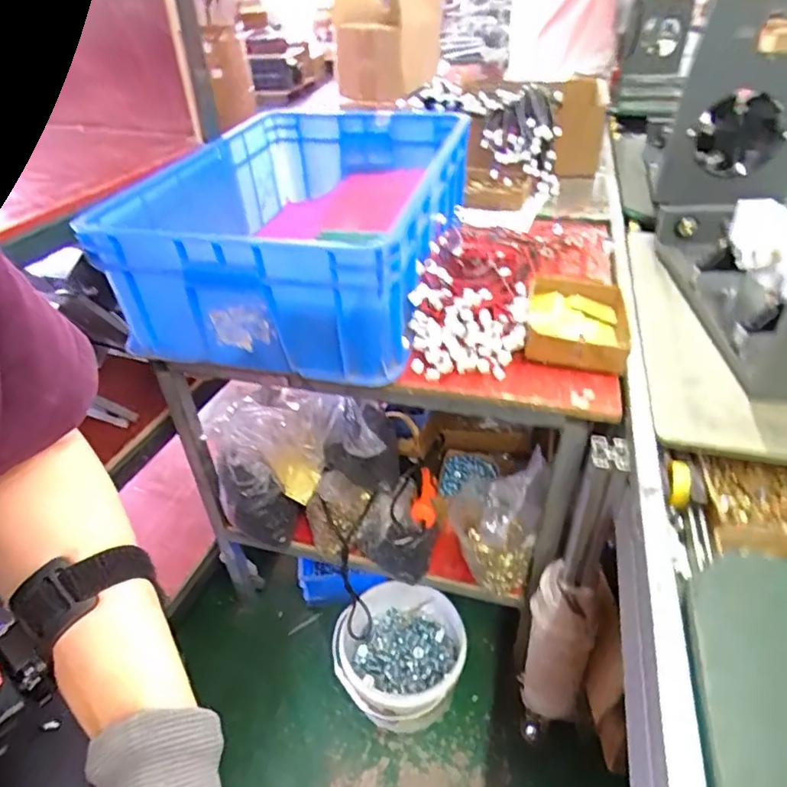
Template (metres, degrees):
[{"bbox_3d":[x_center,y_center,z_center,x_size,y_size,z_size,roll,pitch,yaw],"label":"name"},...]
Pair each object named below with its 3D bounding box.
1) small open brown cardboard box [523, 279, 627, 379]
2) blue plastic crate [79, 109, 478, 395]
[{"bbox_3d":[0.262,-0.103,0.793,0.138,0.046,0.178,7,39,13],"label":"small open brown cardboard box"},{"bbox_3d":[-0.128,-0.281,0.925,0.416,0.207,0.604,7,39,14],"label":"blue plastic crate"}]

